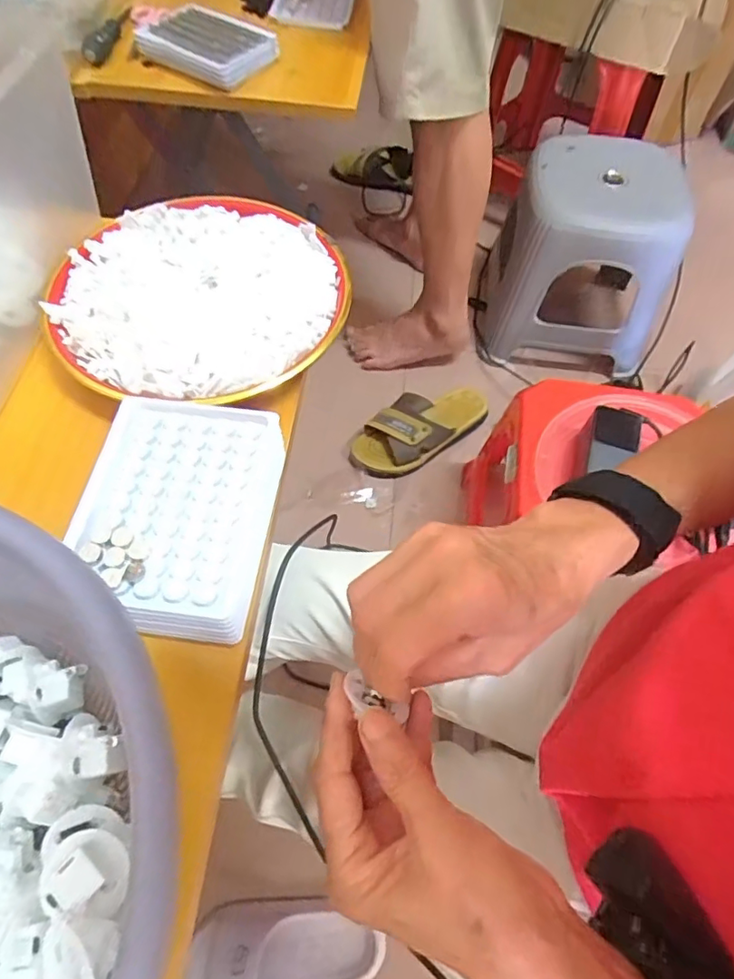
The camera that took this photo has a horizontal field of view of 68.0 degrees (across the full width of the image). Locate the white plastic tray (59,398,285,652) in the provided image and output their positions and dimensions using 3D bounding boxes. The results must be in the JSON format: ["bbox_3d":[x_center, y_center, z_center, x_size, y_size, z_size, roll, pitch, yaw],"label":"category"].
[{"bbox_3d":[-0.109,0.010,0.312,0.106,0.015,0.141,6,61,1],"label":"white plastic tray"}]

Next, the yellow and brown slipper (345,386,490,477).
[{"bbox_3d":[0.095,-0.112,0.958,0.265,0.063,0.123,-29,66,-17],"label":"yellow and brown slipper"}]

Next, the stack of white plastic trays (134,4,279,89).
[{"bbox_3d":[-0.172,-0.487,0.599,0.129,0.033,0.099,31,64,14],"label":"stack of white plastic trays"}]

